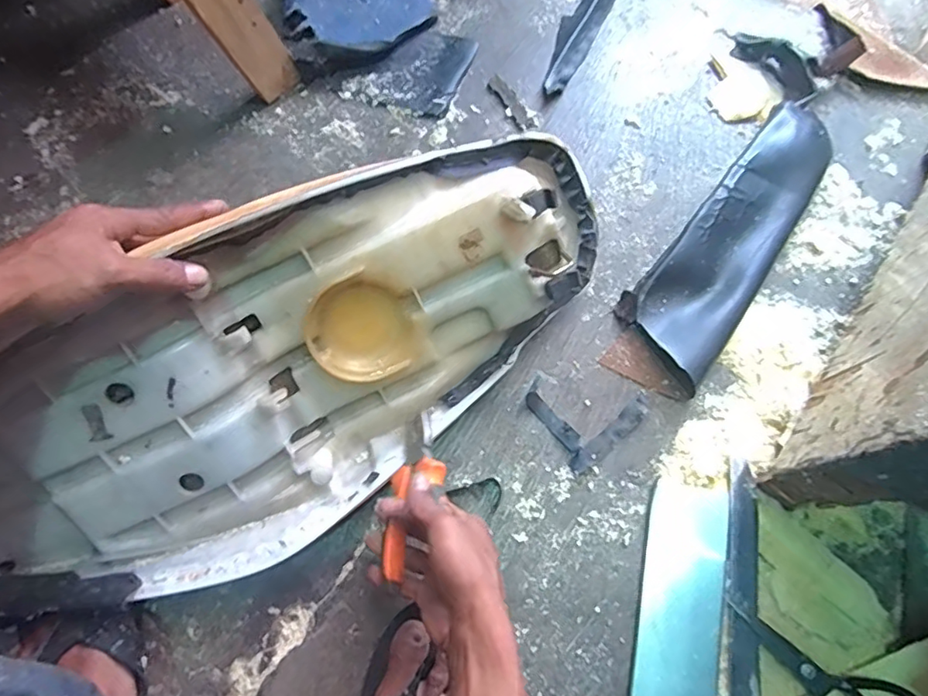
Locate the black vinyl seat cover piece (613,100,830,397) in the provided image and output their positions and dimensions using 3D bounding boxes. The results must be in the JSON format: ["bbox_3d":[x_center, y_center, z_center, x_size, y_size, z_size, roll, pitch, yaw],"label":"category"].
[{"bbox_3d":[0.300,-0.123,0.633,0.115,0.046,0.350,36,77,9],"label":"black vinyl seat cover piece"}]

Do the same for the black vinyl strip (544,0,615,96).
[{"bbox_3d":[0.173,-0.459,0.736,0.049,0.034,0.307,25,76,6],"label":"black vinyl strip"}]

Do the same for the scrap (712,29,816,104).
[{"bbox_3d":[0.376,-0.361,0.706,0.025,0.042,0.141,-37,78,-10],"label":"scrap"}]

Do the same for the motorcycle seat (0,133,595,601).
[{"bbox_3d":[-0.171,0.021,0.512,0.676,0.135,0.257,-31,115,-5],"label":"motorcycle seat"}]

